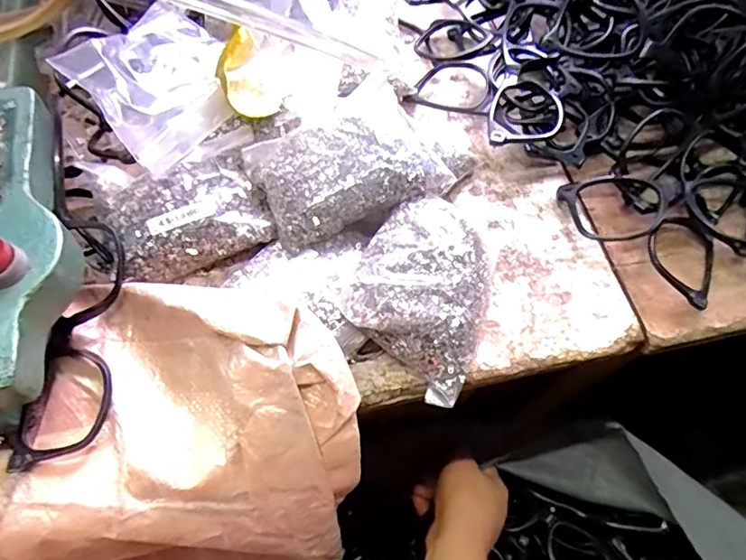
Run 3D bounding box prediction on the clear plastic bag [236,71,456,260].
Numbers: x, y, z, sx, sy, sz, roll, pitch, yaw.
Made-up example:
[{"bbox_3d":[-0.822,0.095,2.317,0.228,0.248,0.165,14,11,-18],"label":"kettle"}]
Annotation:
[{"bbox_3d":[-0.019,-0.074,0.332,0.108,0.032,0.083,-24,65,-13],"label":"clear plastic bag"}]

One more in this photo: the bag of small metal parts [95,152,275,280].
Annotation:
[{"bbox_3d":[-0.116,-0.041,0.329,0.093,0.028,0.062,-21,64,-11],"label":"bag of small metal parts"}]

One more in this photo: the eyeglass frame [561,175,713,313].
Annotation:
[{"bbox_3d":[0.180,-0.036,0.345,0.112,0.022,0.056,41,69,19],"label":"eyeglass frame"}]

